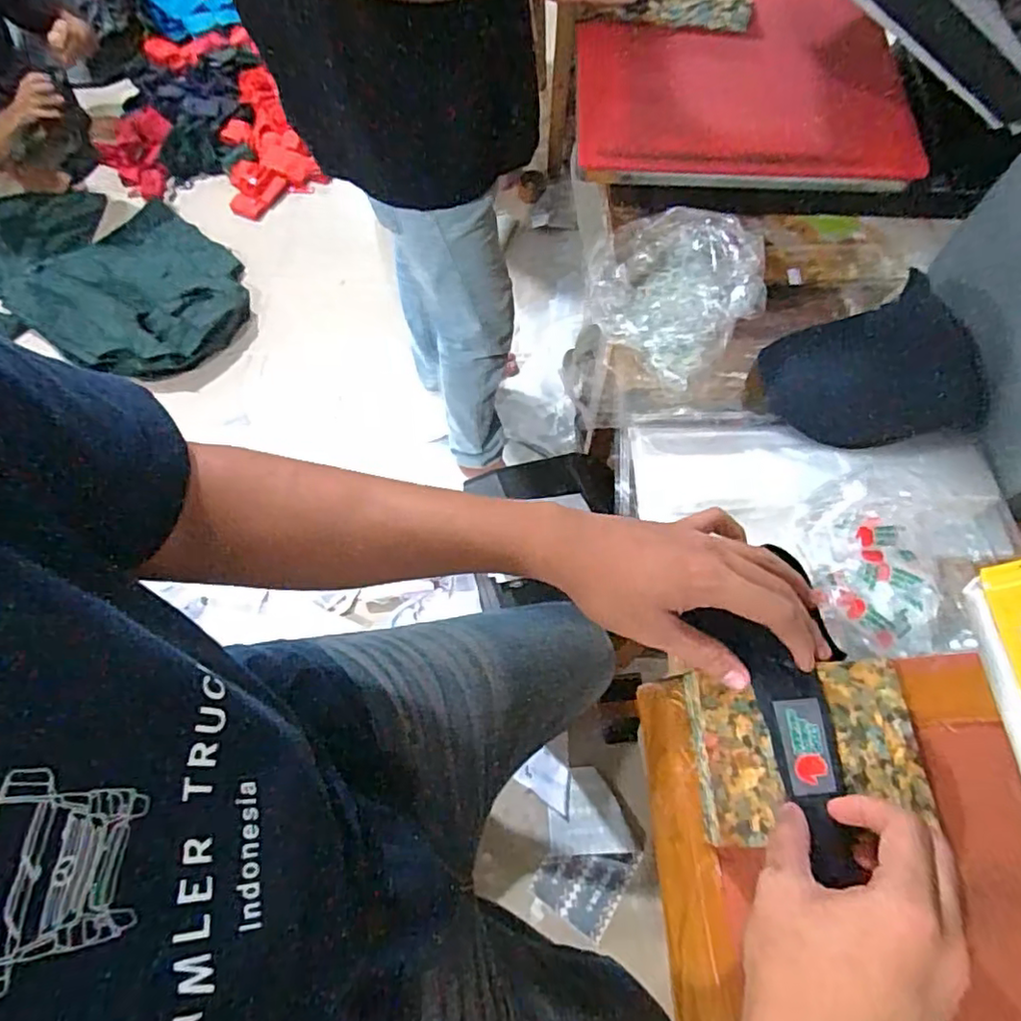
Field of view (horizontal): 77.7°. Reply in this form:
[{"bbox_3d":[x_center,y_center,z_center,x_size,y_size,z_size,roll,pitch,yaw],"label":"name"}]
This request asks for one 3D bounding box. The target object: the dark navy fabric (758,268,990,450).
[{"bbox_3d":[0.359,-0.141,0.641,0.175,0.061,0.163,-10,67,-4],"label":"dark navy fabric"}]

